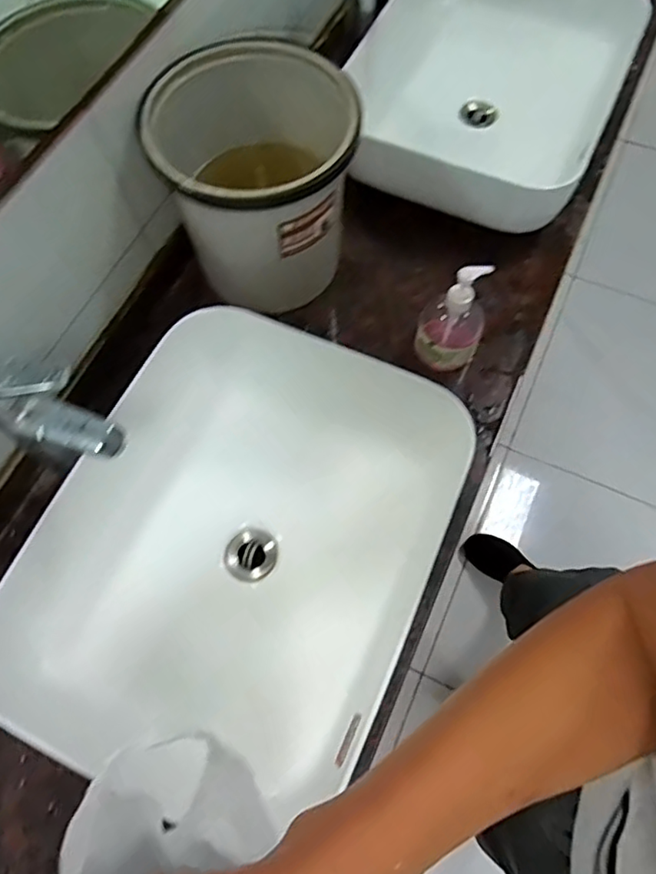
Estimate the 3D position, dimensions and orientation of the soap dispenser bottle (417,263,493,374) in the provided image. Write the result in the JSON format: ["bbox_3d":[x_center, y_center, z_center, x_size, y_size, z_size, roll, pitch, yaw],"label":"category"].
[{"bbox_3d":[0.166,-0.160,0.785,0.079,0.185,0.076,0,65,0],"label":"soap dispenser bottle"}]

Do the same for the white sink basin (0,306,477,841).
[{"bbox_3d":[-0.099,0.120,0.664,0.425,0.119,0.510,23,68,11],"label":"white sink basin"}]

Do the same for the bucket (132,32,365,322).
[{"bbox_3d":[-0.090,-0.340,0.785,0.244,0.245,0.236,0,65,0],"label":"bucket"}]

